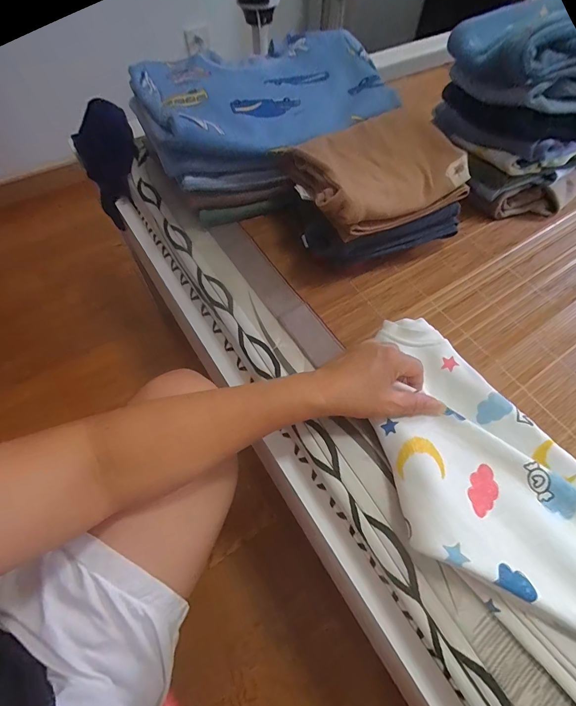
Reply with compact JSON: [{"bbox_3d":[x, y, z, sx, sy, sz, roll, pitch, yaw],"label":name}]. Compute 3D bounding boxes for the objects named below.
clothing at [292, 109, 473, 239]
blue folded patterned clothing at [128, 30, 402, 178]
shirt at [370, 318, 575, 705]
[{"bbox_3d":[0.109,-0.242,0.463,0.217,0.059,0.162,-25,64,-14],"label":"clothing"},{"bbox_3d":[-0.034,-0.374,0.525,0.354,0.064,0.210,-26,64,-15],"label":"blue folded patterned clothing"},{"bbox_3d":[0.206,0.132,0.332,0.189,0.034,0.390,-30,65,-17],"label":"shirt"}]

